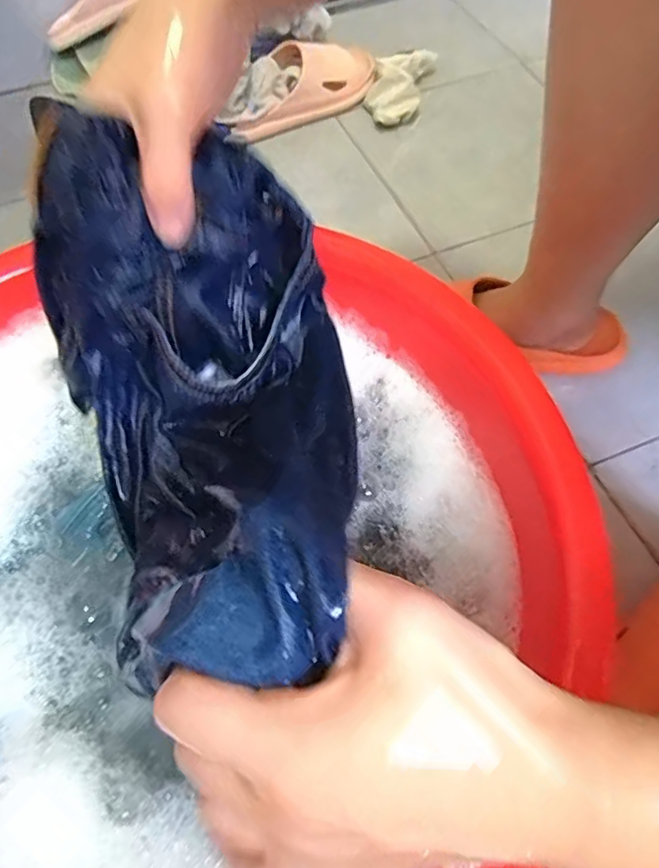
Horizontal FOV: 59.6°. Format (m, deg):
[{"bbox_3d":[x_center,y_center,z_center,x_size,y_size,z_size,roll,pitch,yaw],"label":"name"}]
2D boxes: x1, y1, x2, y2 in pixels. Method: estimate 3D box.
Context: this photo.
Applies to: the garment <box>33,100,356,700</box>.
[{"bbox_3d":[-0.068,-0.004,0.260,0.138,0.144,0.225,-5,59,-2],"label":"garment"}]

